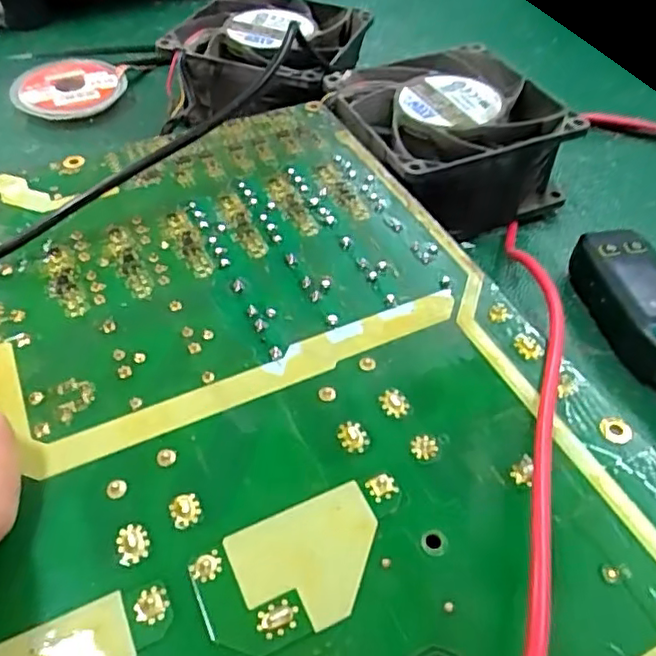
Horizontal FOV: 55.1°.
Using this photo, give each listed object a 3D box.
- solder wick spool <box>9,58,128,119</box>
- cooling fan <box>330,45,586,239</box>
[{"bbox_3d":[-0.129,-0.121,0.314,0.045,0.010,0.046,0,46,0],"label":"solder wick spool"},{"bbox_3d":[0.050,-0.078,0.269,0.087,0.044,0.082,-20,50,-19],"label":"cooling fan"}]

